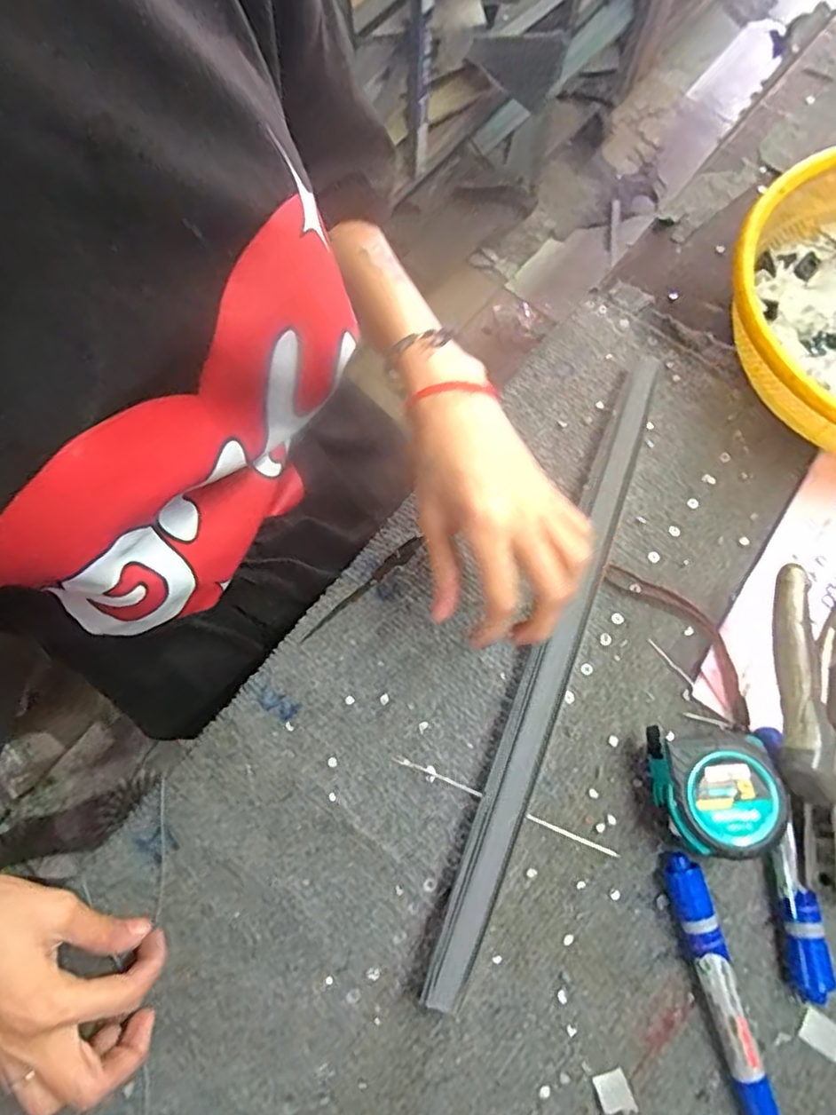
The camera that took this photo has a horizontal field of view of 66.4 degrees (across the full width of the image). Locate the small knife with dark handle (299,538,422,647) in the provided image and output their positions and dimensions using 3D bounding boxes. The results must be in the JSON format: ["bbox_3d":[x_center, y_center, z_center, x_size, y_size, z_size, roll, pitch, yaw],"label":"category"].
[{"bbox_3d":[-0.037,0.020,0.411,0.099,0.004,0.010,-40,77,-12],"label":"small knife with dark handle"}]

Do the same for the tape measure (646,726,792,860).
[{"bbox_3d":[0.166,0.131,0.359,0.061,0.045,0.063,-1,72,-1],"label":"tape measure"}]

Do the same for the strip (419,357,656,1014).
[{"bbox_3d":[0.083,0.051,0.388,0.025,0.028,0.399,20,73,6],"label":"strip"}]

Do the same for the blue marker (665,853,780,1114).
[{"bbox_3d":[0.162,0.233,0.342,0.019,0.019,0.136,-14,73,-5],"label":"blue marker"}]

